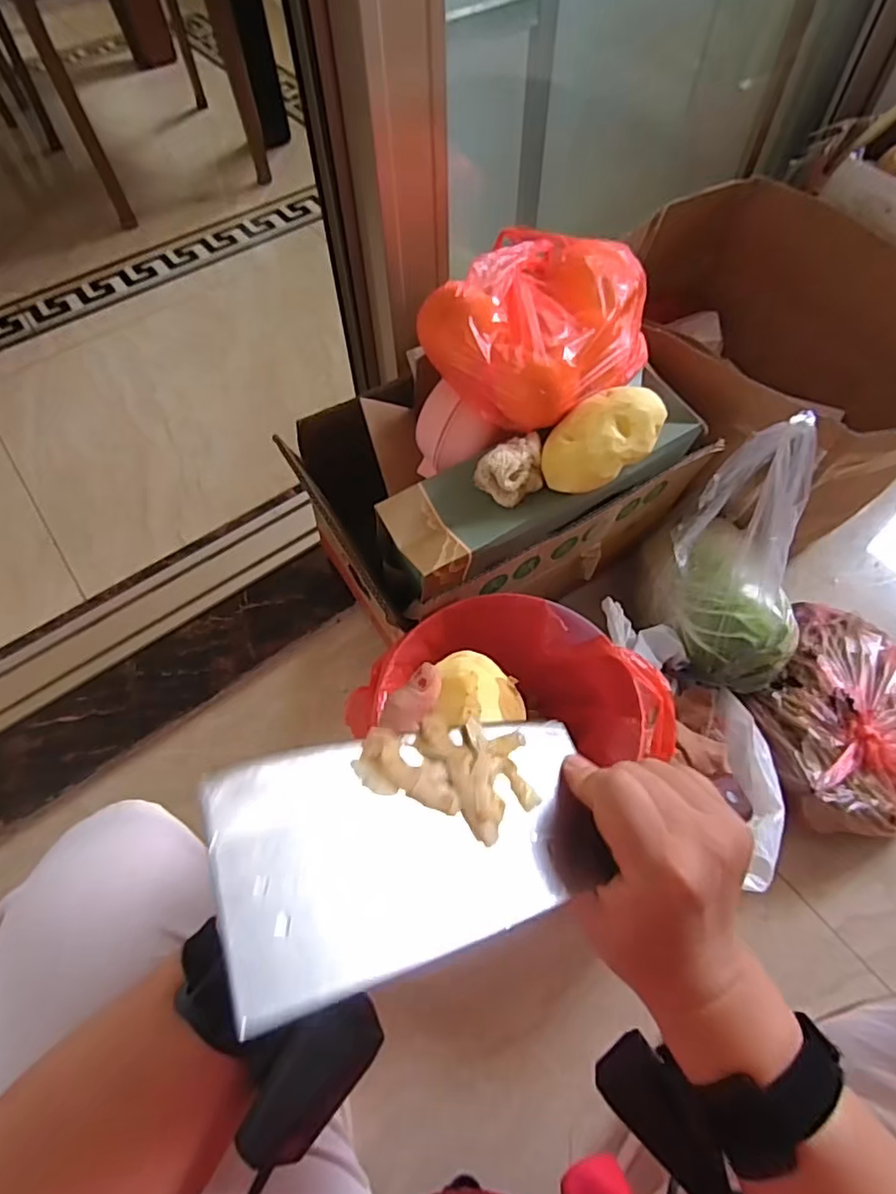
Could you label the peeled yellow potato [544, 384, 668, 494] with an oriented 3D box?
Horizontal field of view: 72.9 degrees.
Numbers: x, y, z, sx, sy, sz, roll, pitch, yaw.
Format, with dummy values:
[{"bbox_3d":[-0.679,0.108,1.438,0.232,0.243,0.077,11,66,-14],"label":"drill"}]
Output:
[{"bbox_3d":[0.148,-0.153,0.581,0.113,0.057,0.071,-34,65,-17],"label":"peeled yellow potato"}]

